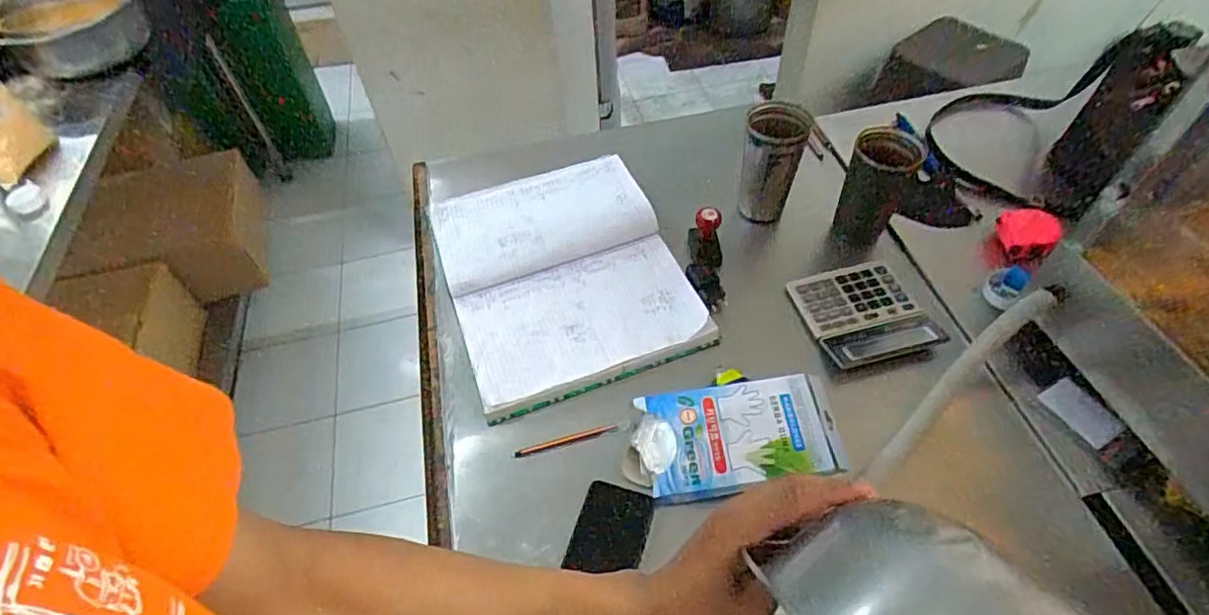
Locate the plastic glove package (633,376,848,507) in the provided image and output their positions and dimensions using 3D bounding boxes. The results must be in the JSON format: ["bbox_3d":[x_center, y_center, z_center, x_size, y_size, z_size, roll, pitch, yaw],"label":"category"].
[{"bbox_3d":[0.145,0.141,0.672,0.211,0.048,0.118,-5,51,-2],"label":"plastic glove package"}]

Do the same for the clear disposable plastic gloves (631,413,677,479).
[{"bbox_3d":[0.056,0.155,0.686,0.047,0.032,0.064,-1,51,1],"label":"clear disposable plastic gloves"}]

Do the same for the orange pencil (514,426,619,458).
[{"bbox_3d":[-0.045,0.157,0.713,0.121,0.012,0.011,-11,52,-7],"label":"orange pencil"}]

